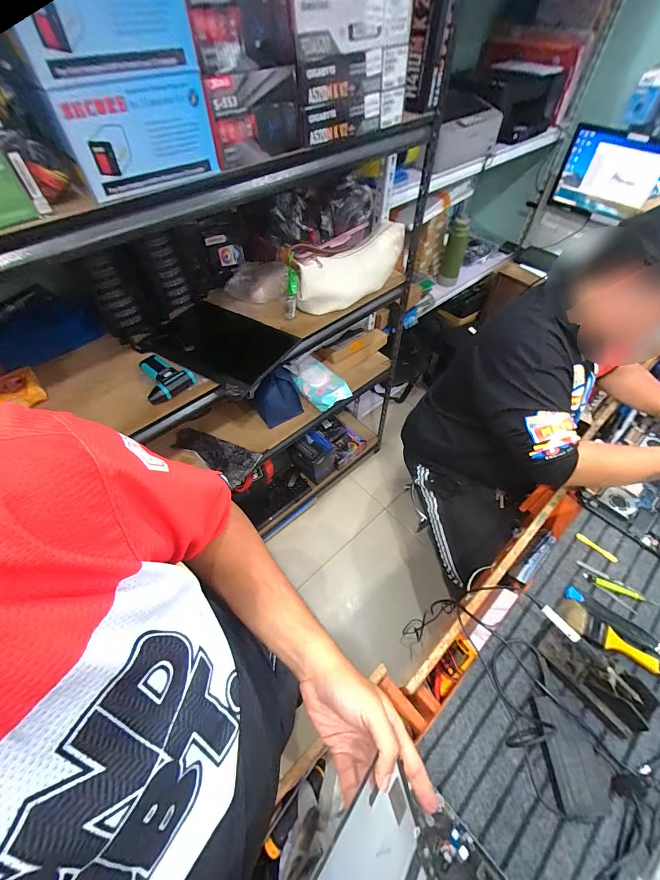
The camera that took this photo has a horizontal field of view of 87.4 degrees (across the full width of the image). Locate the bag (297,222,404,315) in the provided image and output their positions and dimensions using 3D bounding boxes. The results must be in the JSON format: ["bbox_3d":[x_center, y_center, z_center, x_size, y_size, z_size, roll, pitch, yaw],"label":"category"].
[{"bbox_3d":[0.071,-0.479,0.976,0.109,0.121,0.374,33,60,23],"label":"bag"}]

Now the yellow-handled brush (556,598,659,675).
[{"bbox_3d":[0.519,0.374,0.637,0.194,0.019,0.058,36,61,24],"label":"yellow-handled brush"}]

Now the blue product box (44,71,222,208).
[{"bbox_3d":[-0.246,-0.412,0.470,0.042,0.112,0.187,37,62,25],"label":"blue product box"}]

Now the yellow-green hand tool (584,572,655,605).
[{"bbox_3d":[0.585,0.301,0.697,0.126,0.015,0.018,20,56,15],"label":"yellow-green hand tool"}]

